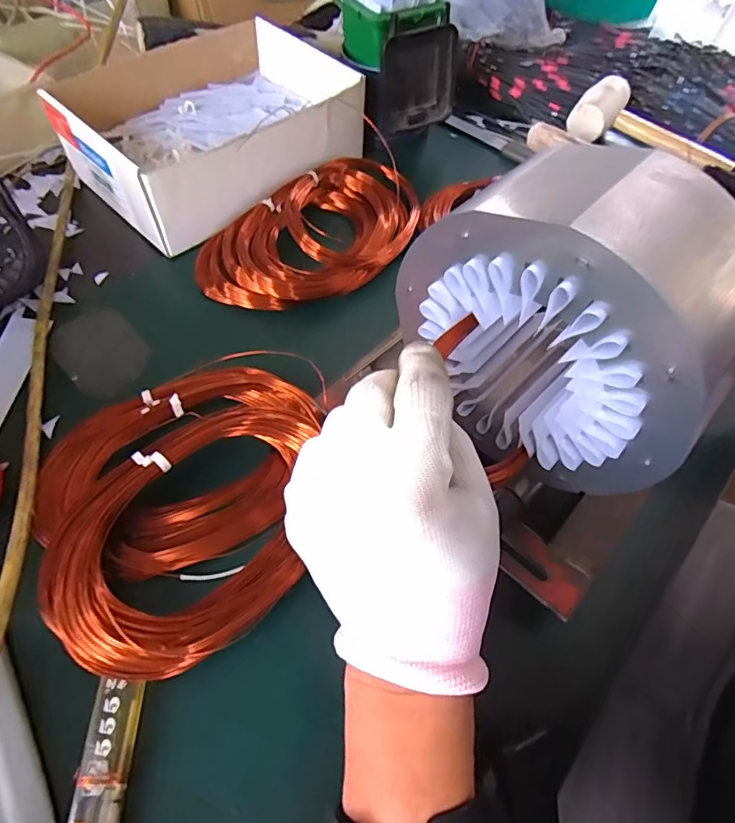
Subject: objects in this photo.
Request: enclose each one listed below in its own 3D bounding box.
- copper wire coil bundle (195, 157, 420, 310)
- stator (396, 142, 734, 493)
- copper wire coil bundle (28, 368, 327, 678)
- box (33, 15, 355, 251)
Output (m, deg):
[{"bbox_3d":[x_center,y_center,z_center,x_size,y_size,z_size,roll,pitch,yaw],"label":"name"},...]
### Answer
[{"bbox_3d":[-0.036,-0.161,0.435,0.119,0.044,0.227,40,64,18],"label":"copper wire coil bundle"},{"bbox_3d":[0.091,-0.044,0.224,0.072,0.122,0.140,-38,69,-21],"label":"stator"},{"bbox_3d":[-0.111,0.050,0.309,0.183,0.043,0.203,6,58,-1],"label":"copper wire coil bundle"},{"bbox_3d":[-0.145,-0.276,0.476,0.240,0.071,0.214,-39,69,-24],"label":"box"}]

